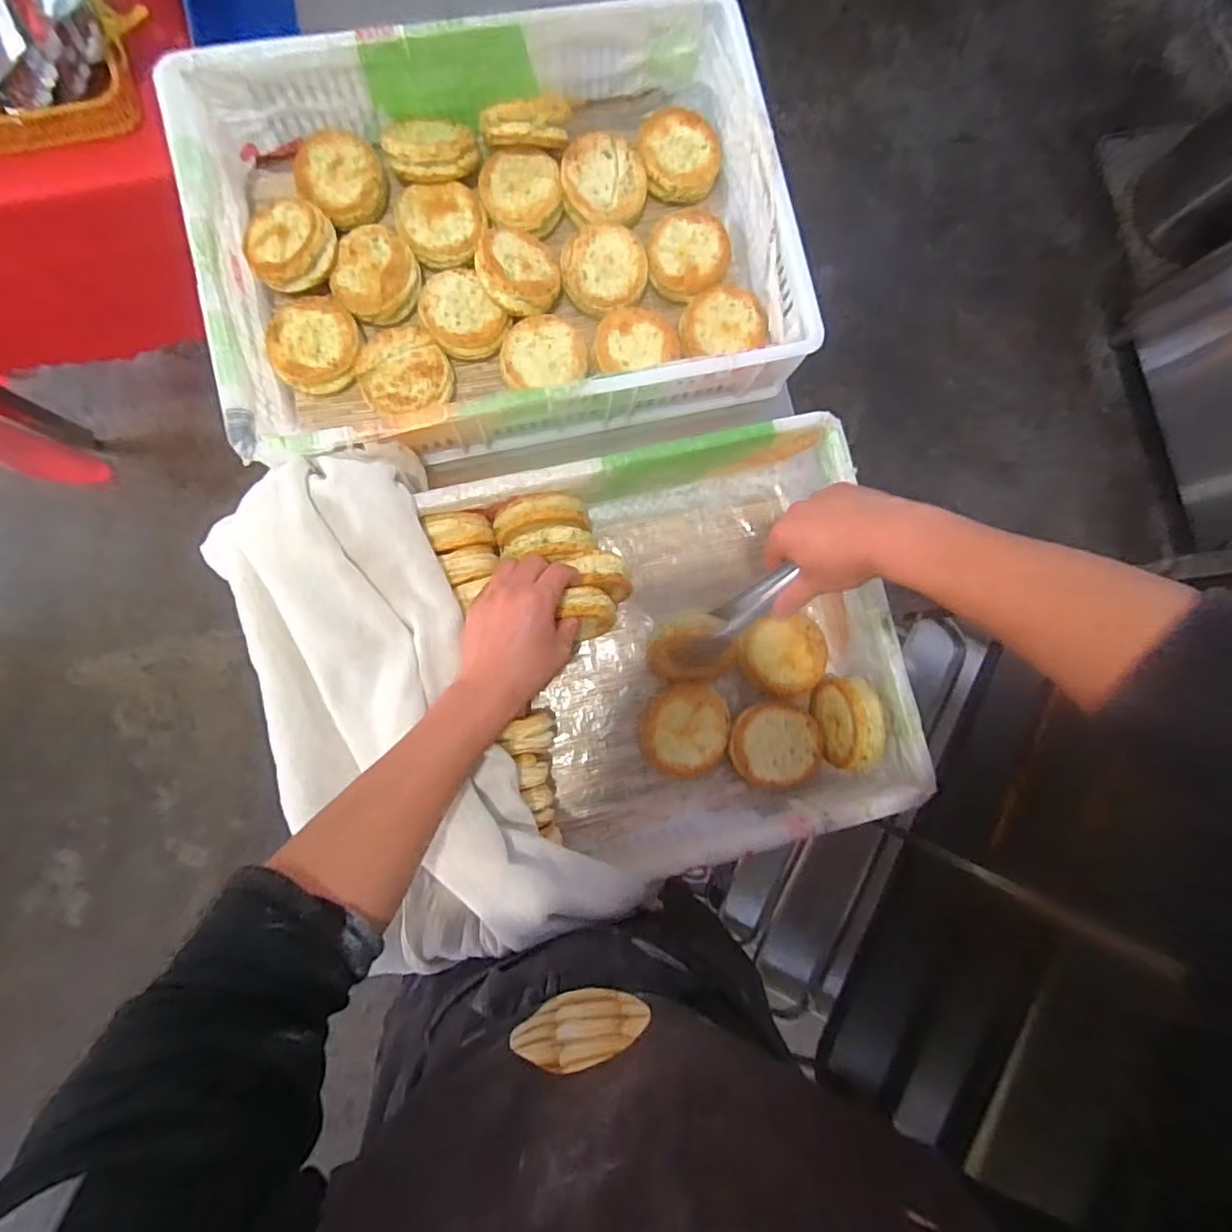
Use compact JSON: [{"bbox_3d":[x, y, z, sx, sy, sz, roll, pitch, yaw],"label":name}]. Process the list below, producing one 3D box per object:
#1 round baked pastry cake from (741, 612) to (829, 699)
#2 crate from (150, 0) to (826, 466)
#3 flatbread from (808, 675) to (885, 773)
[{"bbox_3d":[0.191,0.046,0.679,0.092,0.024,0.084,0,86,-6],"label":"round baked pastry cake"},{"bbox_3d":[-0.120,-0.403,0.646,0.587,0.132,0.405,-13,88,-7],"label":"crate"},{"bbox_3d":[0.252,0.114,0.653,0.044,0.089,0.094,-5,87,-7],"label":"flatbread"}]

